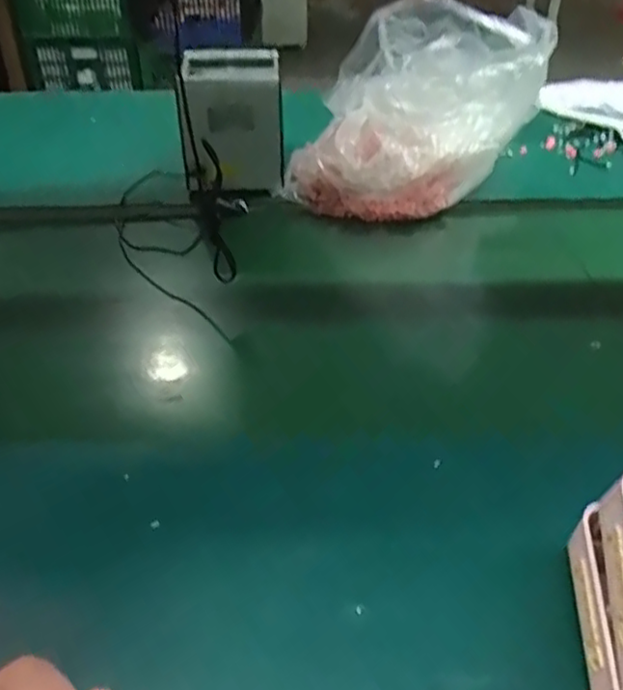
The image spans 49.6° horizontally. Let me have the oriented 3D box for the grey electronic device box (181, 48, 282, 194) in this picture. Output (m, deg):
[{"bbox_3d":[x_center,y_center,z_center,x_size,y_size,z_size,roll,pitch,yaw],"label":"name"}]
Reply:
[{"bbox_3d":[-0.084,-0.255,0.803,0.097,0.150,0.050,-28,42,-32],"label":"grey electronic device box"}]

